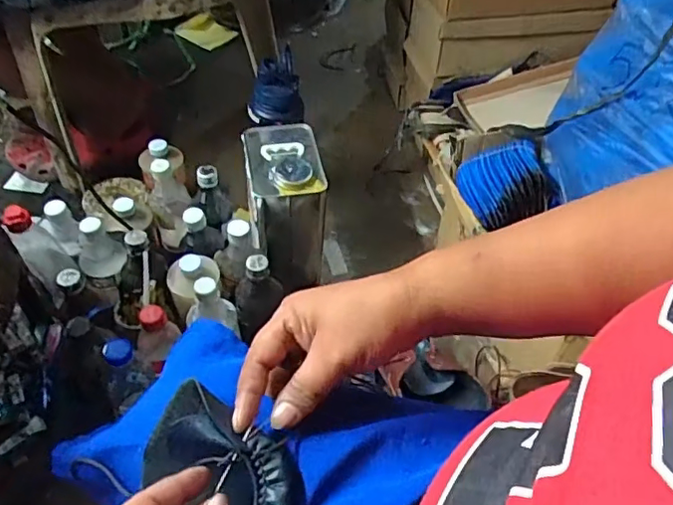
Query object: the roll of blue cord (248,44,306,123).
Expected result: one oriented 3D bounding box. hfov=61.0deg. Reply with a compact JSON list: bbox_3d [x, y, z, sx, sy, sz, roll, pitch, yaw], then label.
[{"bbox_3d":[-0.097,-0.259,0.896,0.086,0.090,0.086,-3,50,-6],"label":"roll of blue cord"}]

